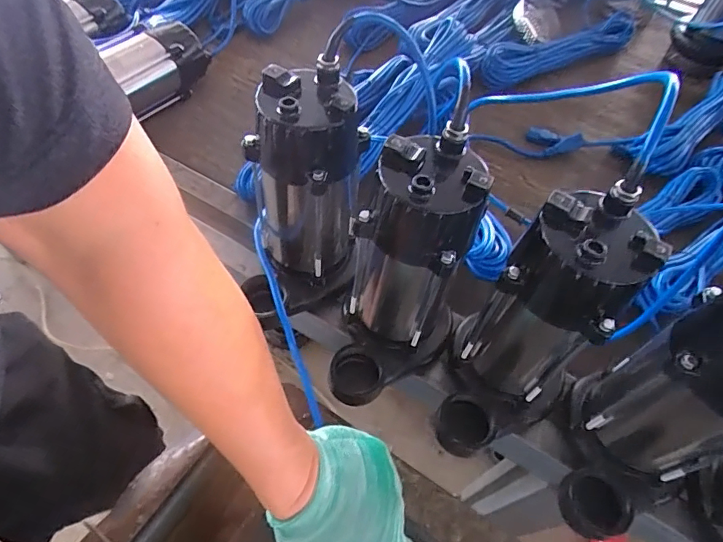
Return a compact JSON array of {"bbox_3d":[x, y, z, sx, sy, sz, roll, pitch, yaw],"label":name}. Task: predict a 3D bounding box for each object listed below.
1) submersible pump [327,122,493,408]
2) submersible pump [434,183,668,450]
[{"bbox_3d":[0.030,0.008,0.415,0.141,0.226,0.103,-33,65,-24],"label":"submersible pump"},{"bbox_3d":[0.131,0.061,0.398,0.139,0.244,0.108,-31,64,-23],"label":"submersible pump"}]

